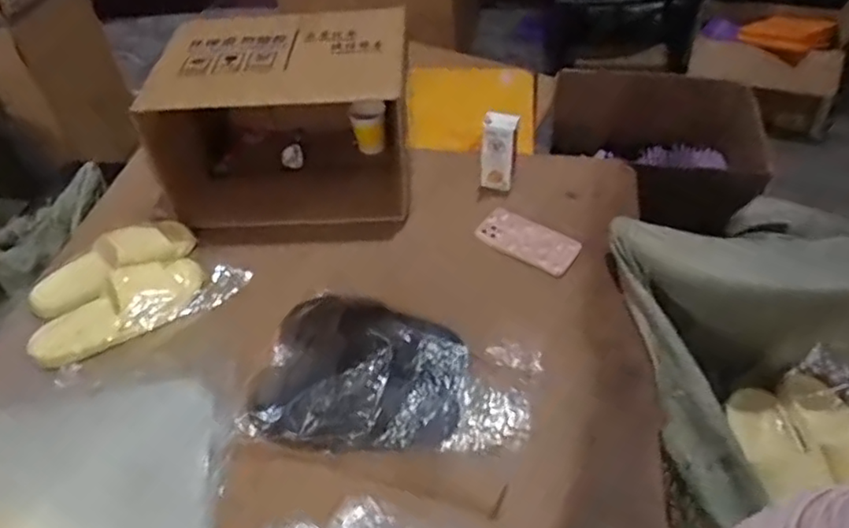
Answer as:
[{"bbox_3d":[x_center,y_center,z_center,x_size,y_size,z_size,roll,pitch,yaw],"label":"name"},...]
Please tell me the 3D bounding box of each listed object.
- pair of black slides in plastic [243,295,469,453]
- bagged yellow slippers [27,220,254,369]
[{"bbox_3d":[-0.081,0.129,0.797,0.277,0.131,0.190,6,47,11],"label":"pair of black slides in plastic"},{"bbox_3d":[-0.454,0.028,0.963,0.300,0.057,0.227,-26,49,-19],"label":"bagged yellow slippers"}]

